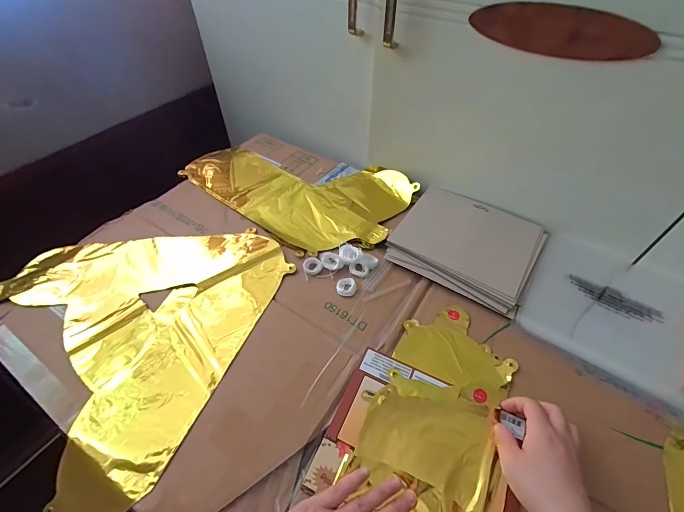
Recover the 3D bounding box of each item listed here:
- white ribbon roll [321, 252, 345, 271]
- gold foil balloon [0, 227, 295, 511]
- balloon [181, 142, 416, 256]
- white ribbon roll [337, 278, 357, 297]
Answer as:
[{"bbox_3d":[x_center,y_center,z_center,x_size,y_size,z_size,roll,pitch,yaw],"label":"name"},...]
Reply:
[{"bbox_3d":[-0.015,0.008,0.507,0.029,0.008,0.033,-25,54,-20],"label":"white ribbon roll"},{"bbox_3d":[-0.295,0.071,0.453,0.354,0.008,0.357,18,52,15],"label":"gold foil balloon"},{"bbox_3d":[-0.094,-0.129,0.635,0.408,0.026,0.240,24,53,19],"label":"balloon"},{"bbox_3d":[0.006,0.043,0.482,0.026,0.006,0.028,0,50,0],"label":"white ribbon roll"}]

